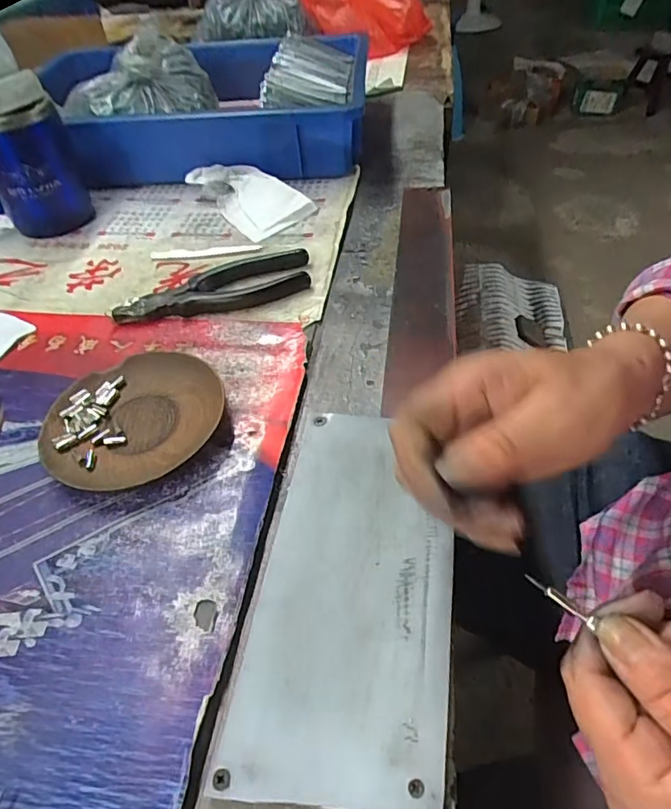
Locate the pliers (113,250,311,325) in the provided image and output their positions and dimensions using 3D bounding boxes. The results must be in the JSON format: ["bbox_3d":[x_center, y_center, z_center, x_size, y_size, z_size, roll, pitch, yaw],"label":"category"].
[{"bbox_3d":[-0.102,-0.100,0.437,0.162,0.015,0.059,-13,48,-7],"label":"pliers"}]

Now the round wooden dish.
[{"bbox_3d":[-0.132,0.009,0.341,0.101,0.015,0.114,28,56,27],"label":"round wooden dish"}]

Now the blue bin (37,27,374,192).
[{"bbox_3d":[-0.163,-0.388,0.656,0.389,0.090,0.352,0,48,4],"label":"blue bin"}]

